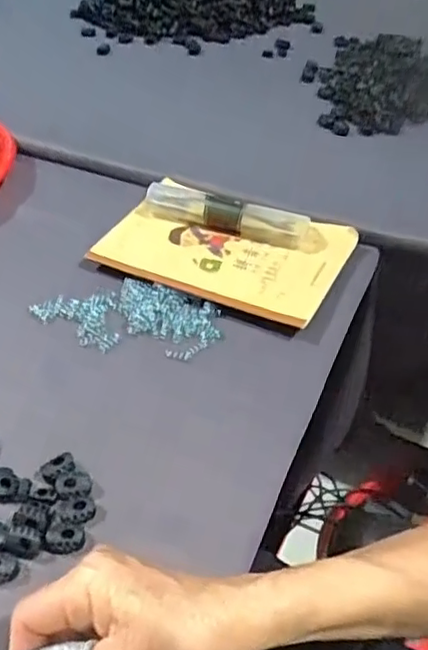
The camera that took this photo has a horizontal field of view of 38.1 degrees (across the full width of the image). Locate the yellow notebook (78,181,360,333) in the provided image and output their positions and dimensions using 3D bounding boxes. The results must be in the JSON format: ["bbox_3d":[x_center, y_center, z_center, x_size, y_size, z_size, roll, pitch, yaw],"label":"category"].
[{"bbox_3d":[0.010,-0.071,0.559,0.202,0.015,0.133,18,48,19],"label":"yellow notebook"}]

